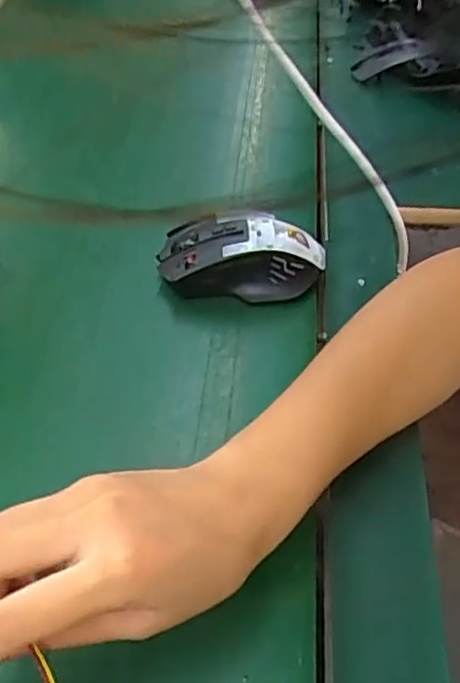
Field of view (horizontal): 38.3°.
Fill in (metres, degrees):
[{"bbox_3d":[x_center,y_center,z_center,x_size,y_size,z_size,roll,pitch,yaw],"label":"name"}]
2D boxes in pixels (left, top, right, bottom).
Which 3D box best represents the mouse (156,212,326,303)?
[{"bbox_3d":[0.008,-0.059,0.452,0.111,0.035,0.063,0,48,1],"label":"mouse"}]

